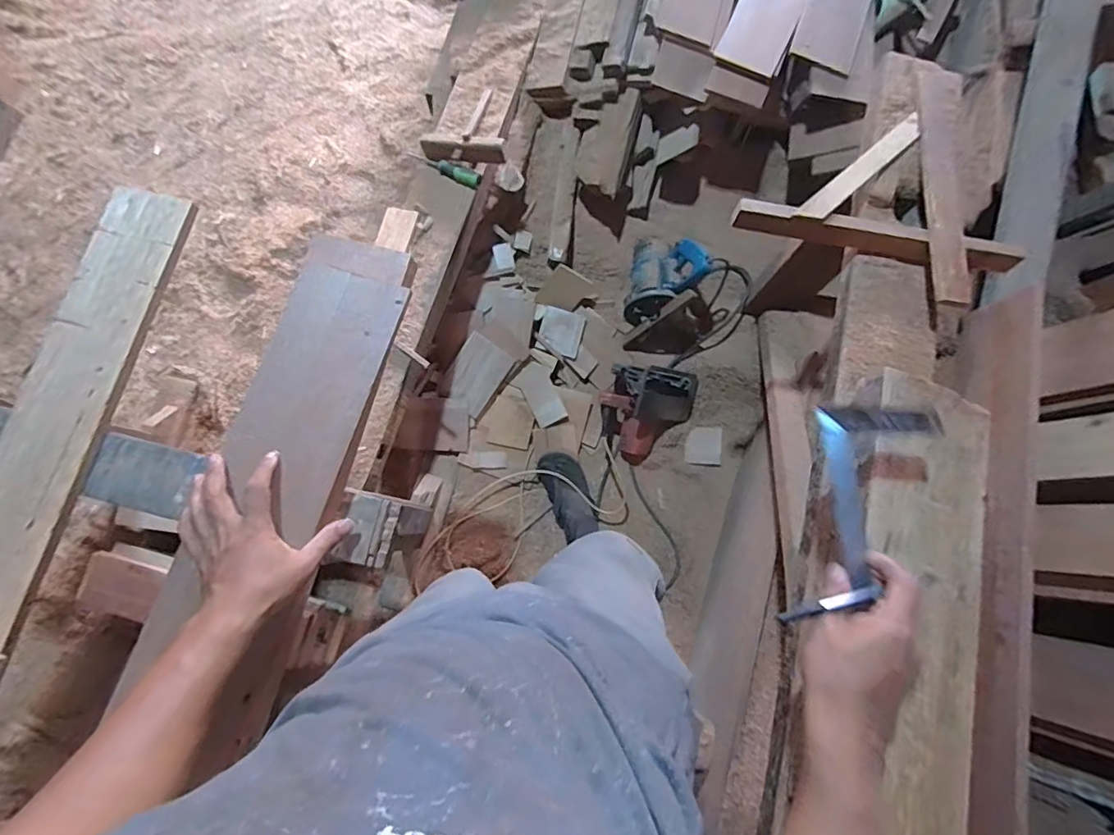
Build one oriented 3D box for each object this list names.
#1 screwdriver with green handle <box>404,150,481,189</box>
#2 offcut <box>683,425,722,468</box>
[{"bbox_3d":[-0.263,-0.574,1.199,0.182,0.025,0.030,24,79,4],"label":"screwdriver with green handle"},{"bbox_3d":[0.400,0.078,1.432,0.095,0.007,0.109,3,81,17],"label":"offcut"}]

